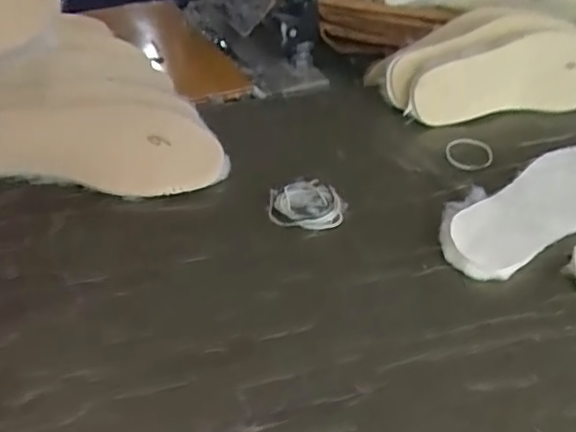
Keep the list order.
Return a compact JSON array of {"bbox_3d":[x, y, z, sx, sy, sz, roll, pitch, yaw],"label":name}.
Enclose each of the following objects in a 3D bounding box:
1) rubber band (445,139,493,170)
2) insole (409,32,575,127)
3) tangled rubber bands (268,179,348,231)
[{"bbox_3d":[0.188,-0.063,0.602,0.047,0.005,0.054,-1,45,3],"label":"rubber band"},{"bbox_3d":[0.264,-0.160,0.668,0.272,0.087,0.020,-8,4,-16],"label":"insole"},{"bbox_3d":[0.017,-0.011,0.525,0.066,0.014,0.053,3,40,0],"label":"tangled rubber bands"}]

